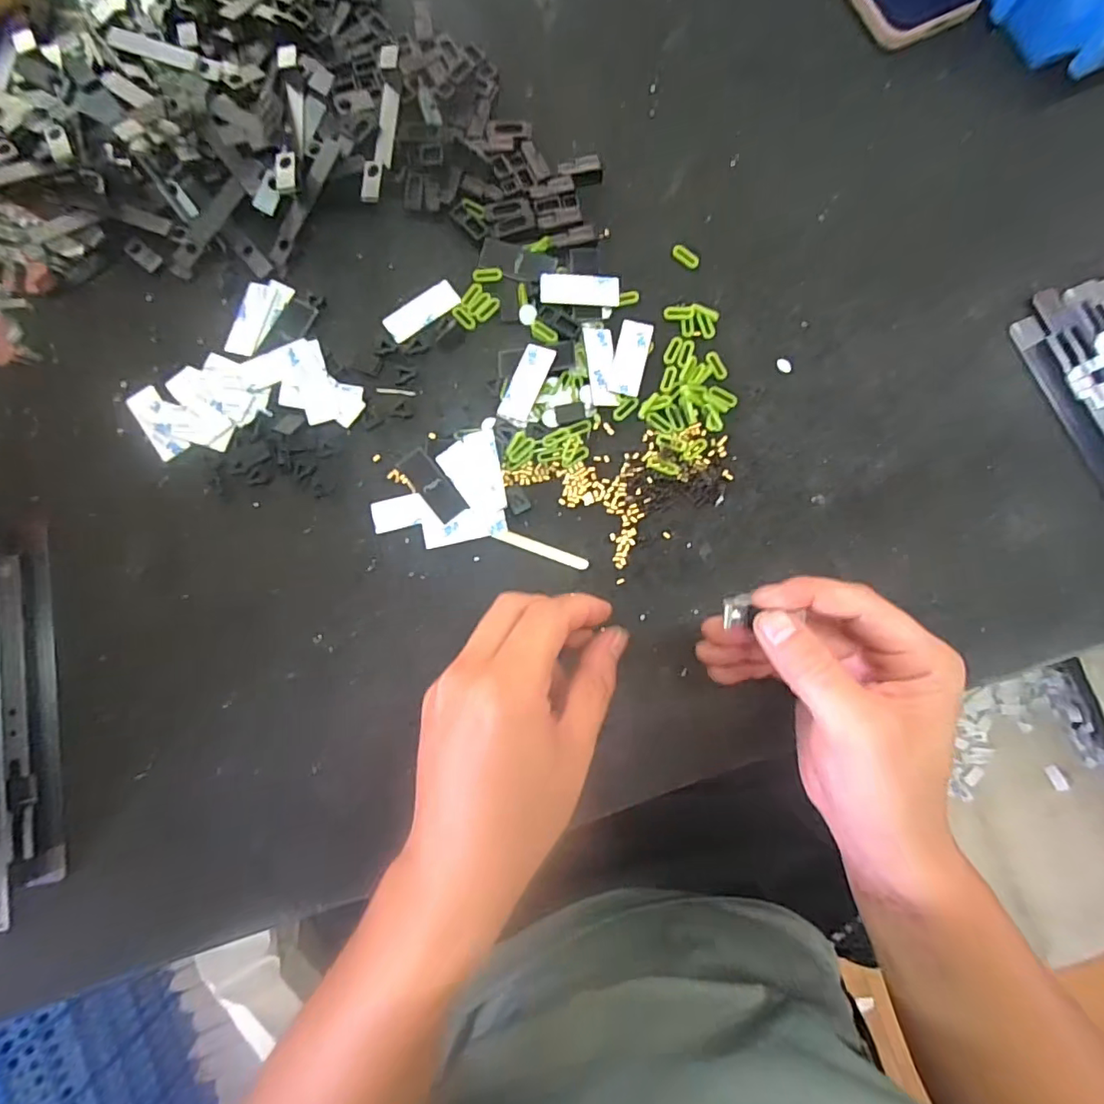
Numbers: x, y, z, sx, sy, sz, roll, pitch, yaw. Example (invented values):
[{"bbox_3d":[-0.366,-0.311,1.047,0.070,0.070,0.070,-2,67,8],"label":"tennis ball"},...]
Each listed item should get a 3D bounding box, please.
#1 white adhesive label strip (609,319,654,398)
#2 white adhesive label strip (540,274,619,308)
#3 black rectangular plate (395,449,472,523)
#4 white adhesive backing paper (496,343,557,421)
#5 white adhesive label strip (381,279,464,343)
[{"bbox_3d":[0.051,-0.125,0.343,0.020,0.004,0.051,14,83,2],"label":"white adhesive label strip"},{"bbox_3d":[0.018,-0.171,0.348,0.050,0.005,0.021,3,83,1],"label":"white adhesive label strip"},{"bbox_3d":[-0.075,-0.042,0.334,0.020,0.004,0.050,-40,84,-5],"label":"black rectangular plate"},{"bbox_3d":[-0.016,-0.108,0.341,0.020,0.005,0.051,22,83,3],"label":"white adhesive backing paper"},{"bbox_3d":[-0.086,-0.159,0.352,0.052,0.004,0.021,-36,84,-4],"label":"white adhesive label strip"}]

